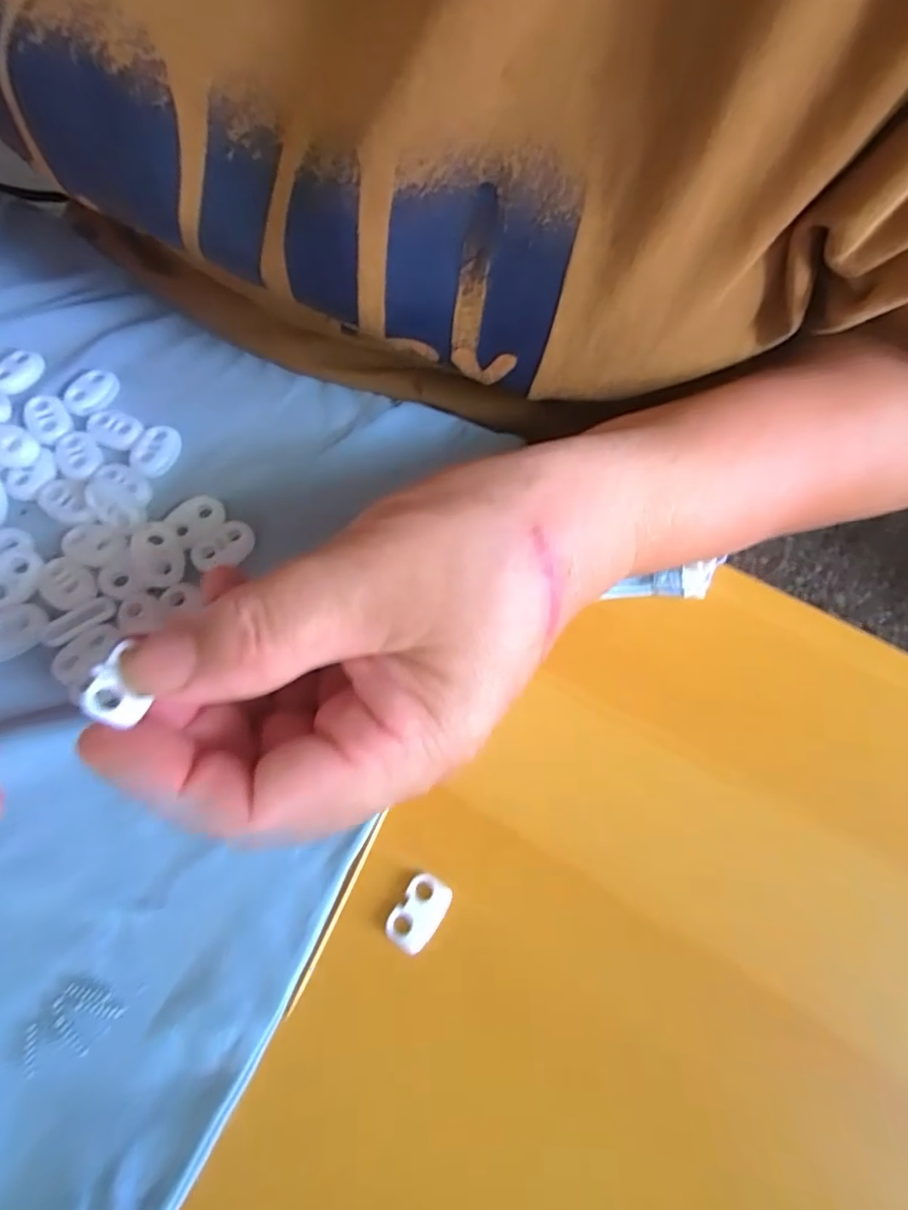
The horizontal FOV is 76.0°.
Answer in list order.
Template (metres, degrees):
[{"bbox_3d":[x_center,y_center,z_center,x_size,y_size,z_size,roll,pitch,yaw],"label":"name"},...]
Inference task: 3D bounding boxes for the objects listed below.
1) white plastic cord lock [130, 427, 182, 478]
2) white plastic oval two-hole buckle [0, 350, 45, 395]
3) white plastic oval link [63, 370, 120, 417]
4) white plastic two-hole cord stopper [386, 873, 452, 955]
[{"bbox_3d":[-0.111,-0.058,0.217,0.014,0.004,0.021,23,68,9],"label":"white plastic cord lock"},{"bbox_3d":[-0.173,-0.093,0.230,0.017,0.004,0.021,41,72,15],"label":"white plastic oval two-hole buckle"},{"bbox_3d":[-0.142,-0.084,0.227,0.021,0.004,0.017,-39,73,-16],"label":"white plastic oval link"},{"bbox_3d":[-0.010,0.085,0.160,0.012,0.004,0.019,33,70,12],"label":"white plastic two-hole cord stopper"}]

